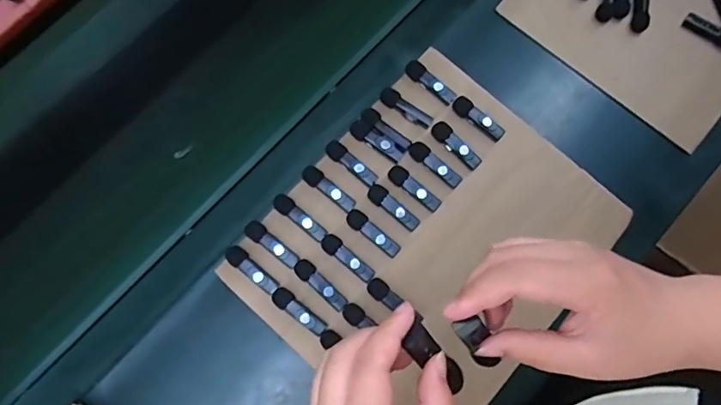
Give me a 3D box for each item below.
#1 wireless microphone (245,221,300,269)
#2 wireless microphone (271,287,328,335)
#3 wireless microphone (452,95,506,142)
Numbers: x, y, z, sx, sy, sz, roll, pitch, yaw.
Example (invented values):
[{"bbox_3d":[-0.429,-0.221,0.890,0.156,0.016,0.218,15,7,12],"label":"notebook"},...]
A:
[{"bbox_3d":[-0.093,0.044,0.530,0.063,0.010,0.019,41,80,10],"label":"wireless microphone"},{"bbox_3d":[-0.062,0.110,0.518,0.064,0.009,0.019,35,79,9],"label":"wireless microphone"},{"bbox_3d":[0.131,-0.093,0.561,0.065,0.010,0.020,39,79,10],"label":"wireless microphone"}]

